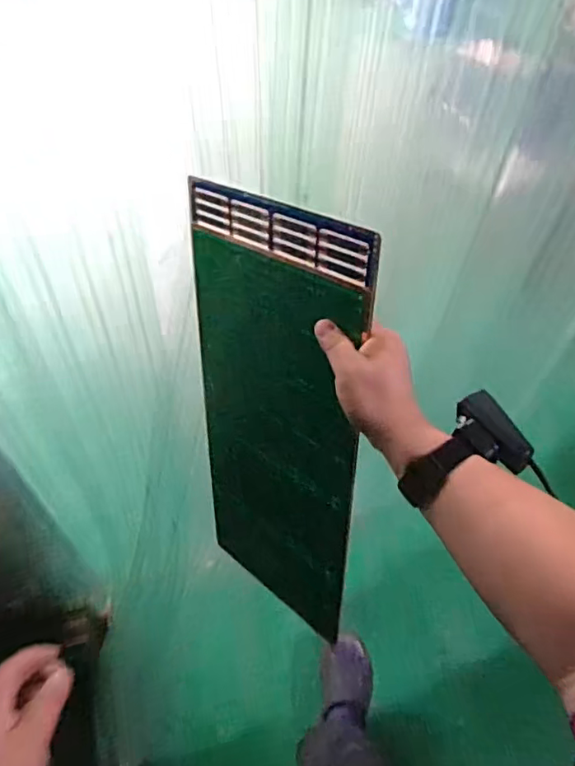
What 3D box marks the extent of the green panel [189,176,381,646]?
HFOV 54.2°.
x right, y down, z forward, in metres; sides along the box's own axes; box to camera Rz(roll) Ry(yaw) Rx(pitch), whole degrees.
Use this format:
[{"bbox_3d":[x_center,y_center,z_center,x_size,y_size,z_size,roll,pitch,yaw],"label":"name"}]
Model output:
[{"bbox_3d":[-0.016,0.062,0.651,0.237,0.536,0.011,29,42,35],"label":"green panel"}]

